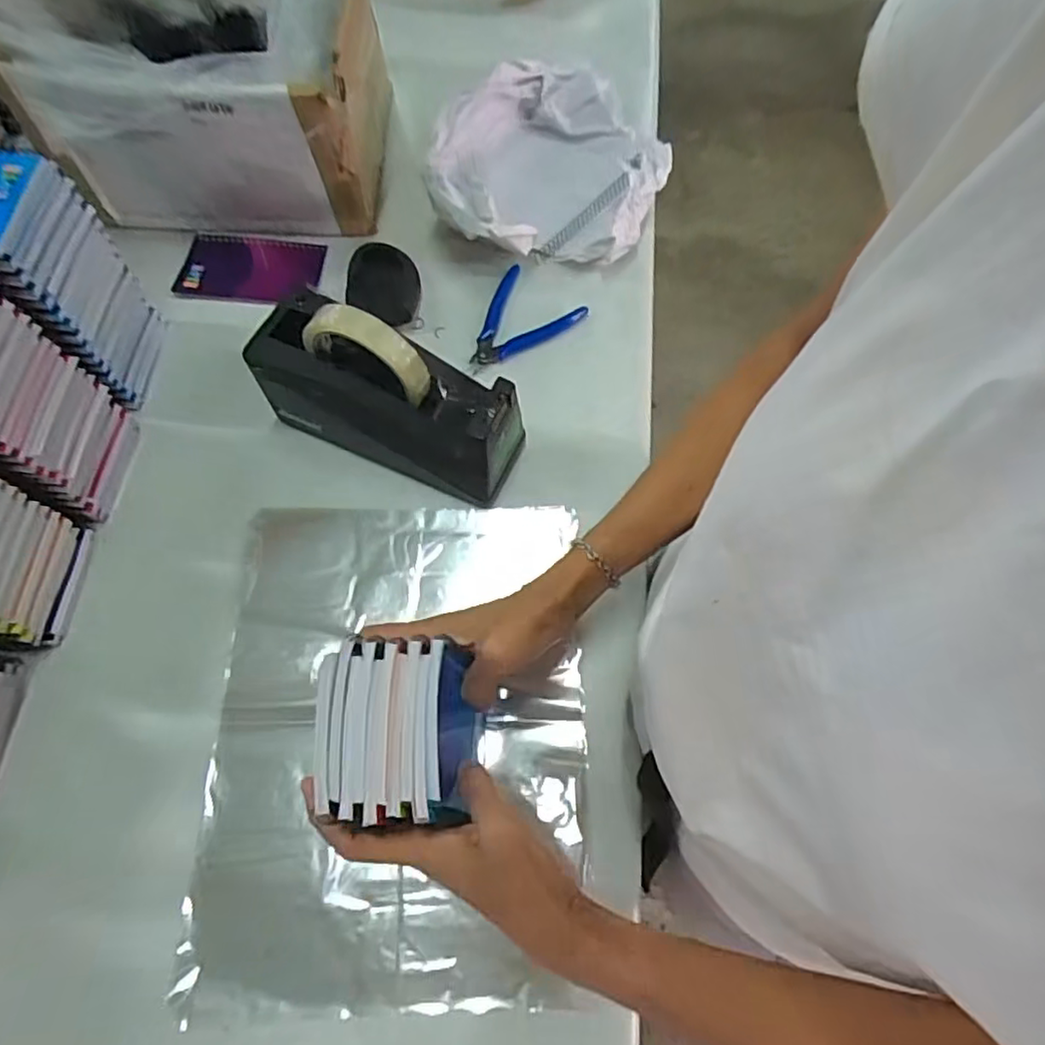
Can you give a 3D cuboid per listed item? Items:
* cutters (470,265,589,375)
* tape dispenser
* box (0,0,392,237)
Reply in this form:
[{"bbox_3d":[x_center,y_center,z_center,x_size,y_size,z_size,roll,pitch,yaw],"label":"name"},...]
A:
[{"bbox_3d":[-0.008,-0.186,0.600,0.086,0.007,0.114,36,71,12],"label":"cutters"},{"bbox_3d":[-0.102,-0.102,0.499,0.211,0.128,0.068,23,69,7],"label":"tape dispenser"},{"bbox_3d":[-0.301,-0.433,0.605,0.316,0.170,0.296,-2,68,-3],"label":"box"}]

